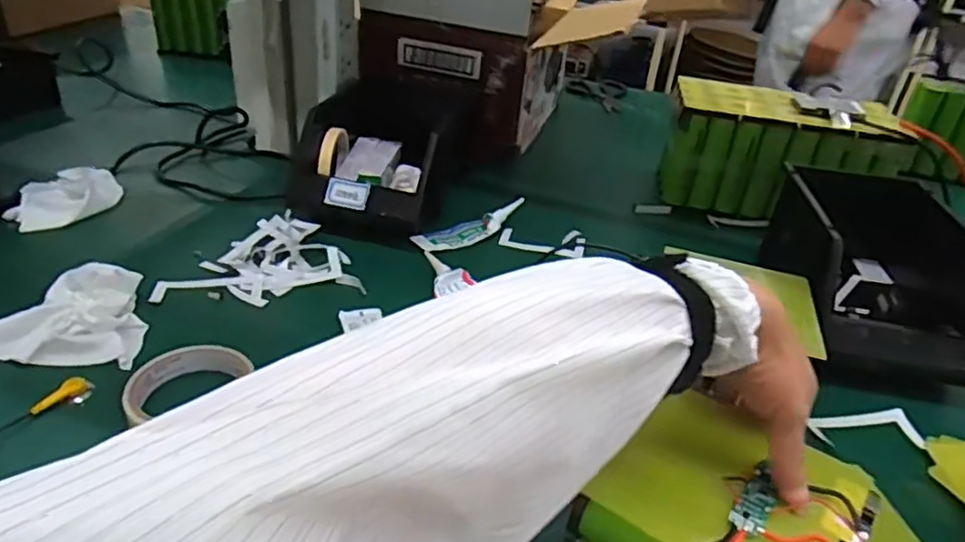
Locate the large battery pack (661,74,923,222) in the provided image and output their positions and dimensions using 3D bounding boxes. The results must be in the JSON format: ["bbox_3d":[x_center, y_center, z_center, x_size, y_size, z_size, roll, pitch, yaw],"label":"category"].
[{"bbox_3d":[0.389,-0.154,0.876,0.280,0.141,0.096,13,33,11],"label":"large battery pack"}]

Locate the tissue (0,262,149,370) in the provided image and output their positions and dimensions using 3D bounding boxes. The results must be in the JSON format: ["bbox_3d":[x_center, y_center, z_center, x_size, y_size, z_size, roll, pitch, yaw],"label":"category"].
[{"bbox_3d":[-0.367,0.039,0.569,0.134,0.049,0.097,-1,33,-10],"label":"tissue"}]

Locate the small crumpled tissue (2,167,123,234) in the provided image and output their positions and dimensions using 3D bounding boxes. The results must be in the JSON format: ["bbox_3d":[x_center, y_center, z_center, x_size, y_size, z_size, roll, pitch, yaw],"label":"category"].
[{"bbox_3d":[-0.497,-0.092,0.780,0.117,0.034,0.125,-12,37,-25],"label":"small crumpled tissue"}]

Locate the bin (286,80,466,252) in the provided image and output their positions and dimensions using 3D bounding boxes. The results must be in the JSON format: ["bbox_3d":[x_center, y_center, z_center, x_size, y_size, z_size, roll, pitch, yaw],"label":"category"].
[{"bbox_3d":[-0.127,-0.137,0.805,0.170,0.108,0.214,11,33,8],"label":"bin"}]

